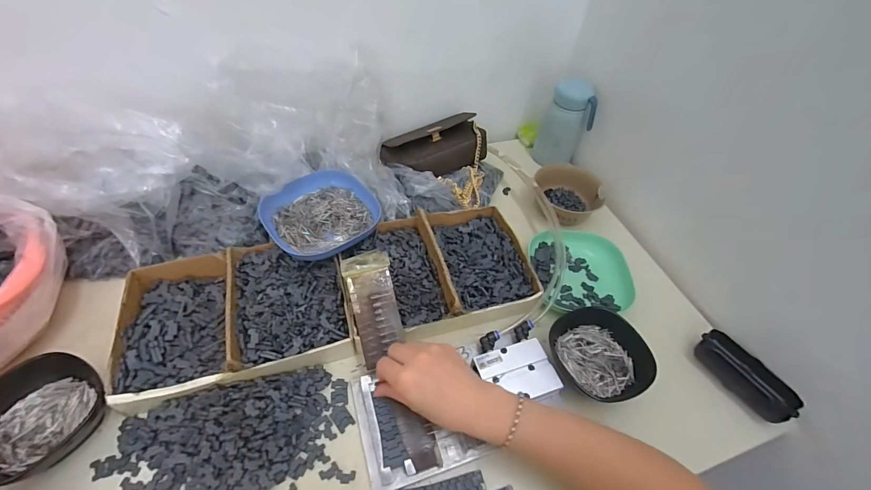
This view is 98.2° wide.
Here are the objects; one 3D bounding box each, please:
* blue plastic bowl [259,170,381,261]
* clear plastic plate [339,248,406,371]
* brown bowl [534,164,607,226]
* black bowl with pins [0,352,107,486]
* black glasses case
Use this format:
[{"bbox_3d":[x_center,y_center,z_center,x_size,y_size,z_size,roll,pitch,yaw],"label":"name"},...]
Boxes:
[{"bbox_3d":[-0.156,-0.044,0.518,0.144,0.033,0.125,-22,55,-22],"label":"blue plastic bowl"},{"bbox_3d":[-0.068,0.069,0.426,0.053,0.008,0.121,-9,80,-13],"label":"clear plastic plate"},{"bbox_3d":[0.221,-0.082,0.611,0.112,0.061,0.102,3,50,-3],"label":"brown bowl"},{"bbox_3d":[-0.383,0.168,0.362,0.108,0.040,0.109,25,52,16],"label":"black bowl with pins"},{"bbox_3d":[0.370,0.154,0.452,0.046,0.031,0.106,-21,55,-21],"label":"black glasses case"}]

